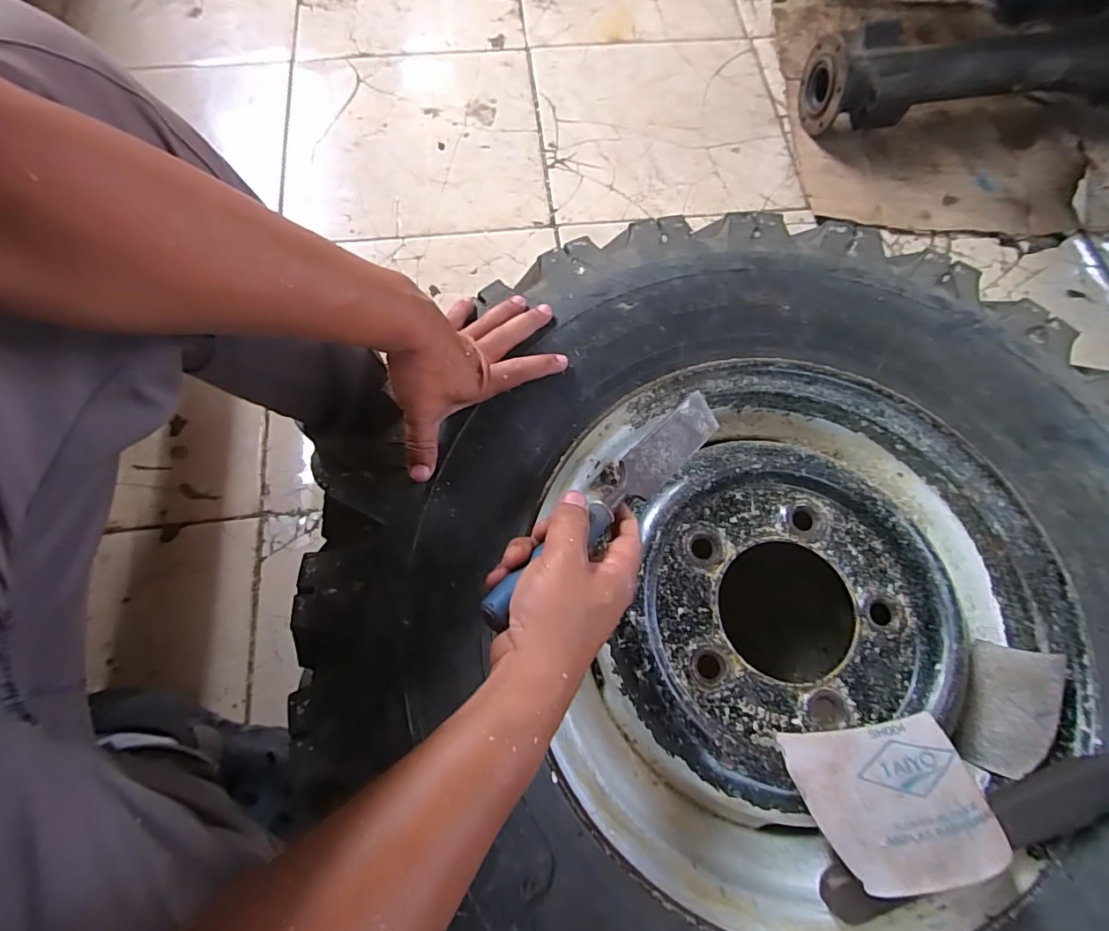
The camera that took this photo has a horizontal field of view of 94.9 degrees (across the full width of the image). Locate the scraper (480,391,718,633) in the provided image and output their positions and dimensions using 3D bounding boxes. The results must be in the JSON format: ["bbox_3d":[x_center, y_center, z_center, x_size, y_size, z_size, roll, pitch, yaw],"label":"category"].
[{"bbox_3d":[0.045,0.021,0.362,0.035,0.017,0.253,44,56,13],"label":"scraper"}]

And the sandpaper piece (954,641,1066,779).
[{"bbox_3d":[0.366,0.195,0.408,0.011,0.062,0.099,29,76,-16],"label":"sandpaper piece"}]

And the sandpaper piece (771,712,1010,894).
[{"bbox_3d":[0.229,0.229,0.351,0.113,0.021,0.097,-12,39,4],"label":"sandpaper piece"}]

